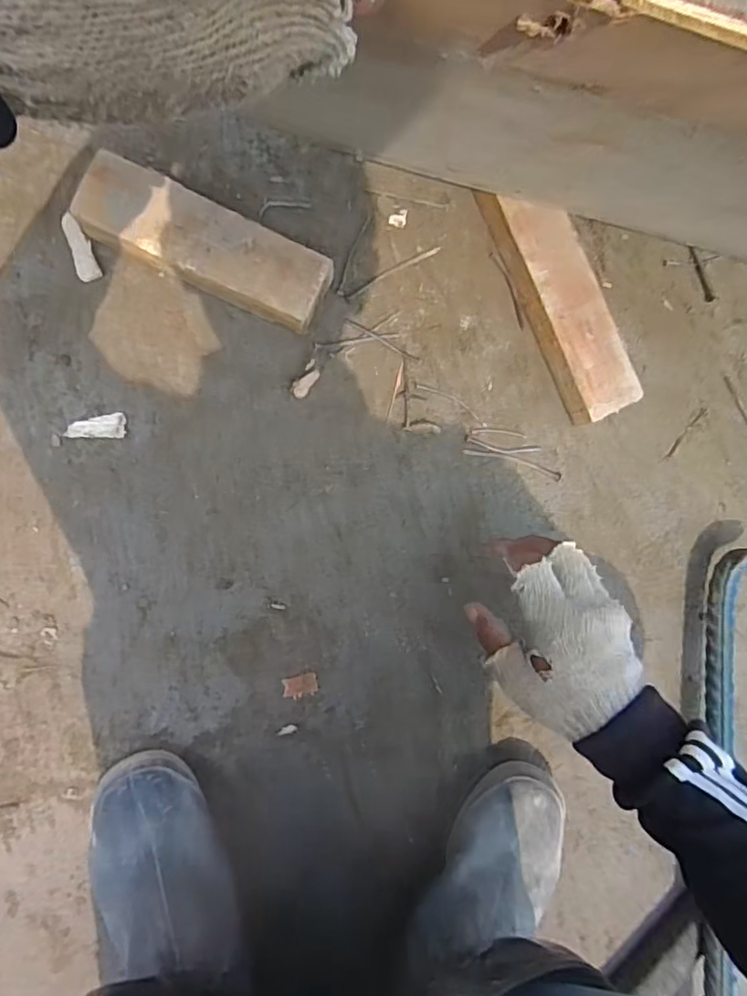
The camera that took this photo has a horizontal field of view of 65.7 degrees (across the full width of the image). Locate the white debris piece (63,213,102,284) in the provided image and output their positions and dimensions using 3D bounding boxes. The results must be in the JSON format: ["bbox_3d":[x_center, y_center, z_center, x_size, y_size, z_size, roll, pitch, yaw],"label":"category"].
[{"bbox_3d":[-0.257,-0.219,0.507,0.019,0.004,0.059,-18,91,-6],"label":"white debris piece"}]

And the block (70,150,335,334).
[{"bbox_3d":[-0.141,-0.210,0.497,0.204,0.048,0.067,23,85,-5],"label":"block"}]

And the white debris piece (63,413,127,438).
[{"bbox_3d":[-0.240,-0.061,0.502,0.047,0.012,0.021,-8,90,-6],"label":"white debris piece"}]

